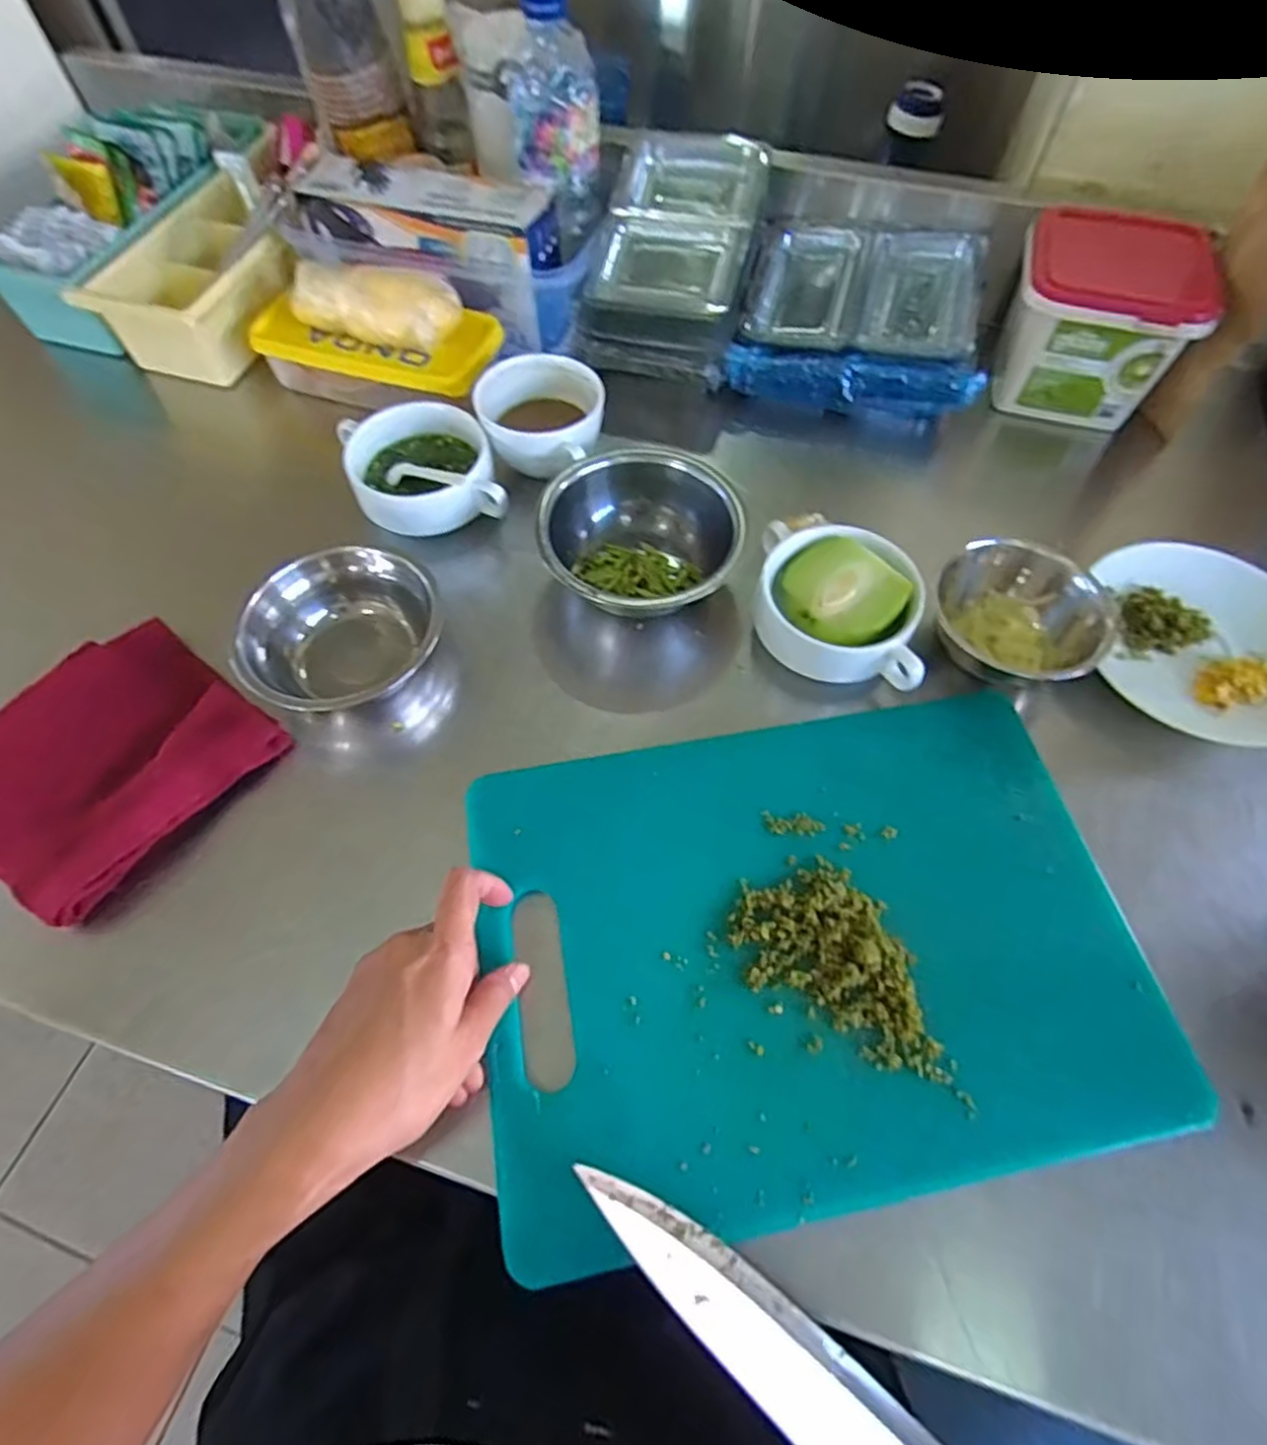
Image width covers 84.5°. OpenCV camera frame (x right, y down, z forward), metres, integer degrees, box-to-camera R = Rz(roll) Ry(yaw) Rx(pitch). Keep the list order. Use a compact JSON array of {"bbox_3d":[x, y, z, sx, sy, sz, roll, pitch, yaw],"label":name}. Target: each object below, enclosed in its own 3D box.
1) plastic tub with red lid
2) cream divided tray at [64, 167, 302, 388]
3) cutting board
[{"bbox_3d":[0.364,-0.318,0.557,0.133,0.114,0.101,19,63,10],"label":"plastic tub with red lid"},{"bbox_3d":[-0.375,-0.402,0.634,0.127,0.067,0.212,10,62,6],"label":"cream divided tray"},{"bbox_3d":[0.092,0.115,0.377,0.341,0.014,0.245,-9,60,-5],"label":"cutting board"}]

